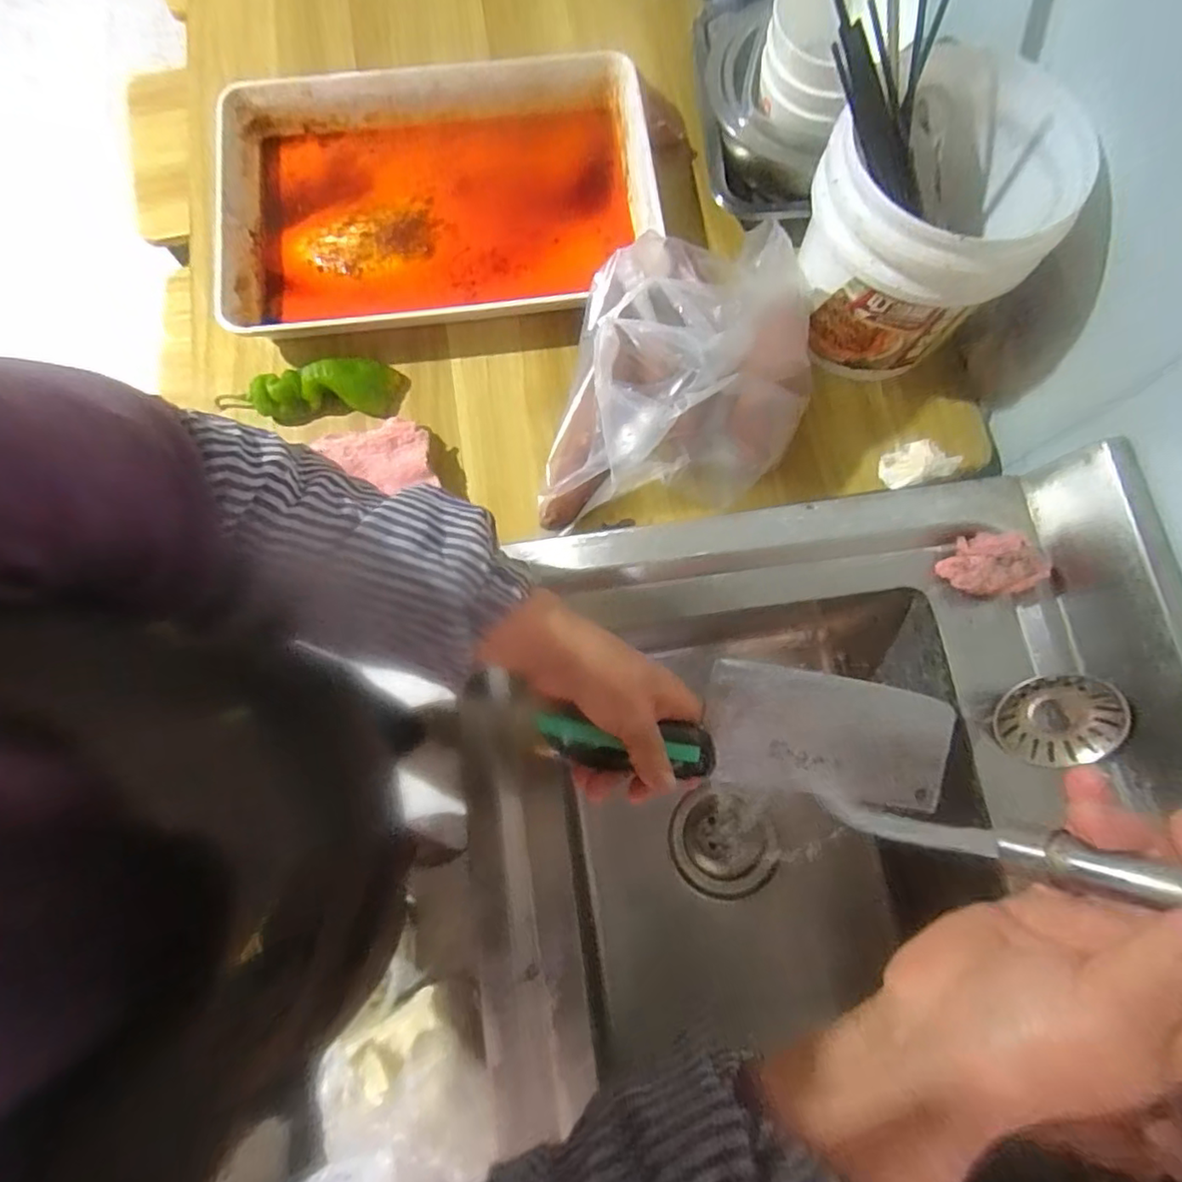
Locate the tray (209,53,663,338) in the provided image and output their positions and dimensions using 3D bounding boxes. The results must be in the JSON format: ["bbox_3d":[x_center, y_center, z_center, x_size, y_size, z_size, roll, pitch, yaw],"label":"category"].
[{"bbox_3d":[-0.137,-0.340,0.540,0.381,0.060,0.238,-6,76,-2],"label":"tray"}]

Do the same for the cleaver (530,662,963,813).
[{"bbox_3d":[0.101,0.088,0.374,0.258,0.028,0.081,4,76,-10],"label":"cleaver"}]

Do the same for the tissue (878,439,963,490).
[{"bbox_3d":[0.270,-0.105,0.502,0.058,0.018,0.035,-16,77,-4],"label":"tissue"}]

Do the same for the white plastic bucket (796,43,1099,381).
[{"bbox_3d":[0.234,-0.265,0.457,0.148,0.155,0.148,0,76,0],"label":"white plastic bucket"}]

